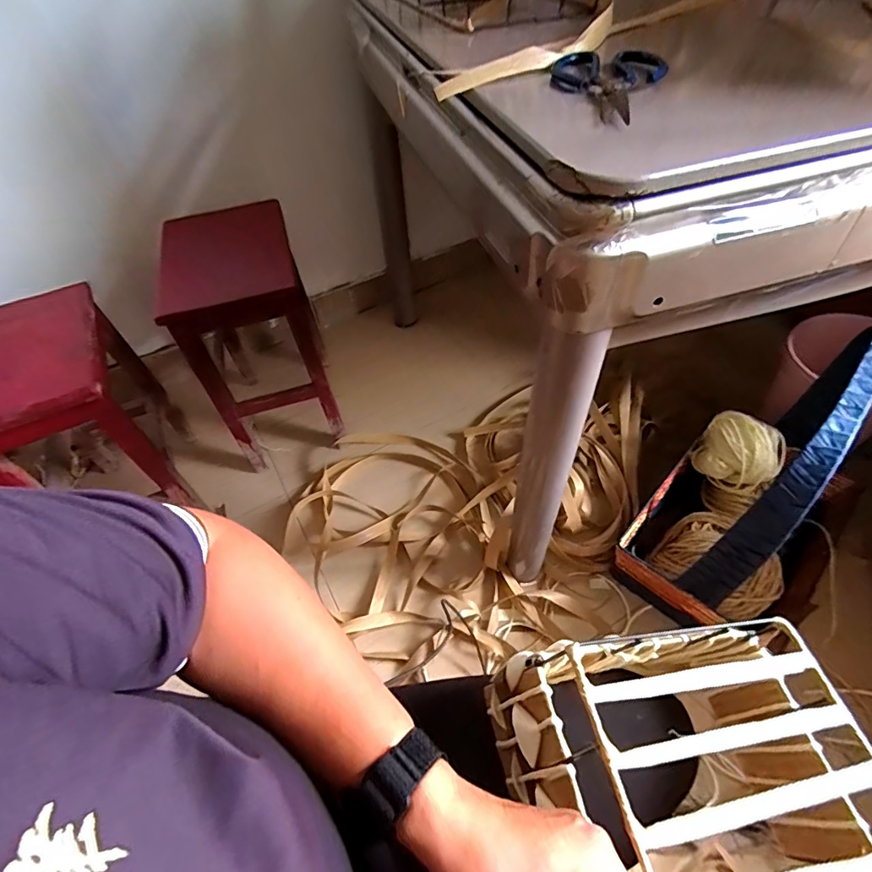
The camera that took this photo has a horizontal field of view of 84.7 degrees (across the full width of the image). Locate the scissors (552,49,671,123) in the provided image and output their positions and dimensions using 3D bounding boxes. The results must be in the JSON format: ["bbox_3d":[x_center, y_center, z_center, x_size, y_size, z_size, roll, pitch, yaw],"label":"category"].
[{"bbox_3d":[0.156,-0.315,0.428,0.097,0.021,0.158,4,51,5],"label":"scissors"}]

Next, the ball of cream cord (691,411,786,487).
[{"bbox_3d":[0.576,0.028,0.918,0.121,0.094,0.110,29,57,23],"label":"ball of cream cord"}]

